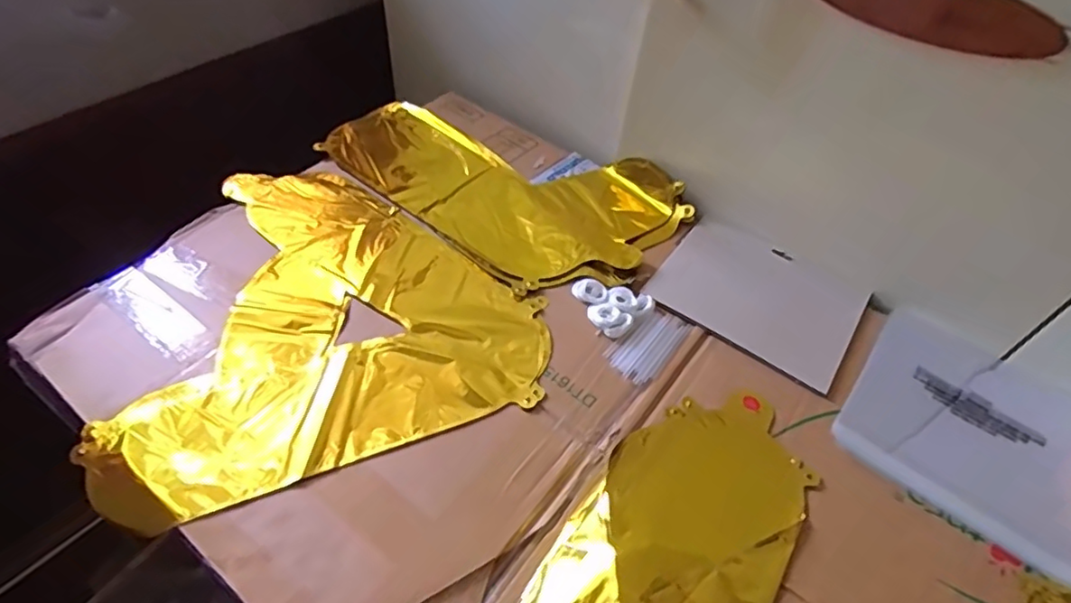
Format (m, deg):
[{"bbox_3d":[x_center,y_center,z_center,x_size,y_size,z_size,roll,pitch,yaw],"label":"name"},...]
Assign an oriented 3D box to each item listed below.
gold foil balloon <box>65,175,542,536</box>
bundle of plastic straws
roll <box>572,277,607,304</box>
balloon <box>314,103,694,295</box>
[{"bbox_3d":[-0.201,-0.008,0.567,0.367,0.009,0.356,-11,52,-14],"label":"gold foil balloon"},{"bbox_3d":[0.109,0.039,0.561,0.048,0.005,0.092,37,57,23],"label":"bundle of plastic straws"},{"bbox_3d":[0.054,-0.011,0.593,0.035,0.009,0.026,35,56,22],"label":"roll"},{"bbox_3d":[-0.041,-0.146,0.703,0.392,0.032,0.237,35,56,22],"label":"balloon"}]

